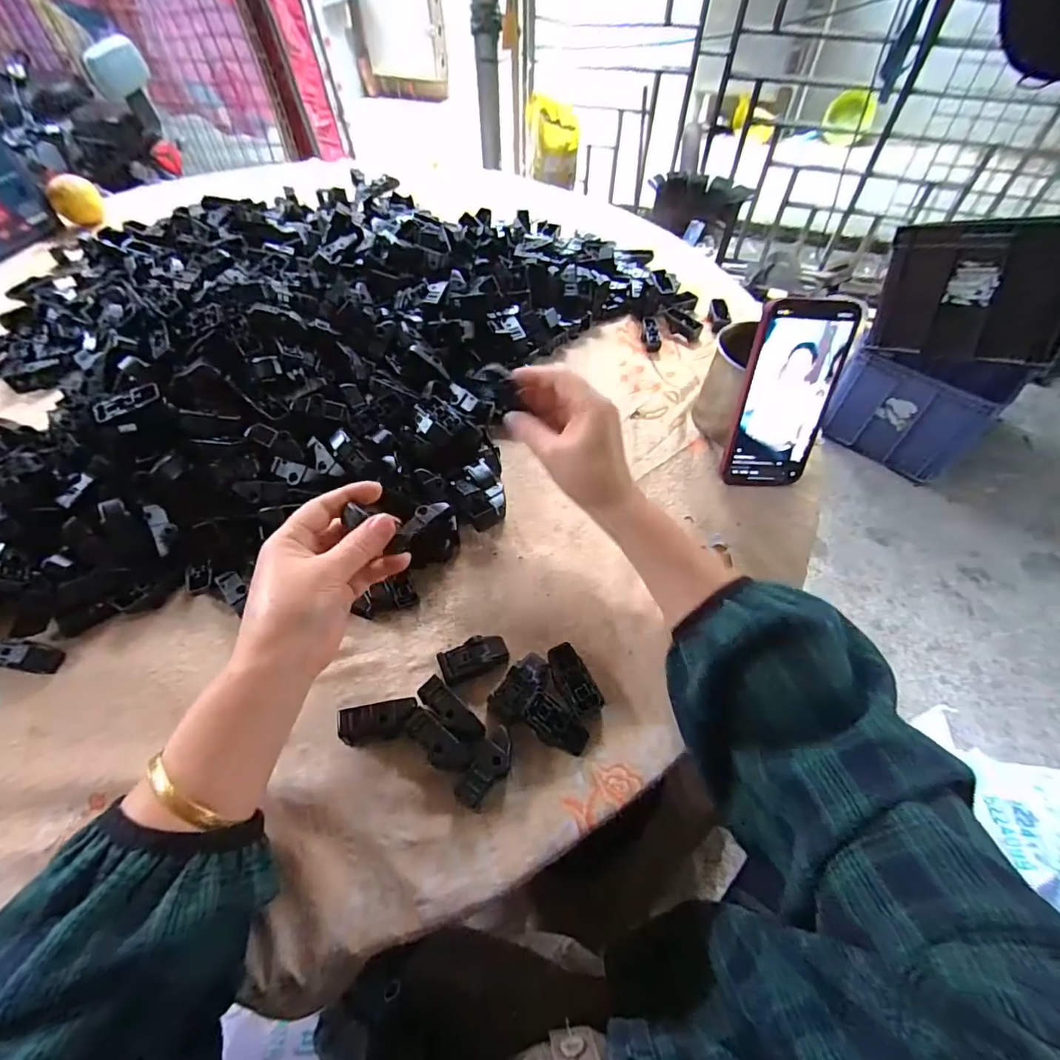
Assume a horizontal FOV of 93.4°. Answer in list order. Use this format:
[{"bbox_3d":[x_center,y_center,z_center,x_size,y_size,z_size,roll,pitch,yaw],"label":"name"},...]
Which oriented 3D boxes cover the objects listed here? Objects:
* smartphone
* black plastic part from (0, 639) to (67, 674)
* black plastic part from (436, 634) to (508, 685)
[{"bbox_3d":[0.220,-0.111,0.428,0.077,0.159,0.009,2,34,1],"label":"smartphone"},{"bbox_3d":[-0.348,0.087,0.344,0.040,0.012,0.018,16,53,-15],"label":"black plastic part"},{"bbox_3d":[-0.040,0.090,0.356,0.049,0.014,0.023,-21,57,-14],"label":"black plastic part"}]

